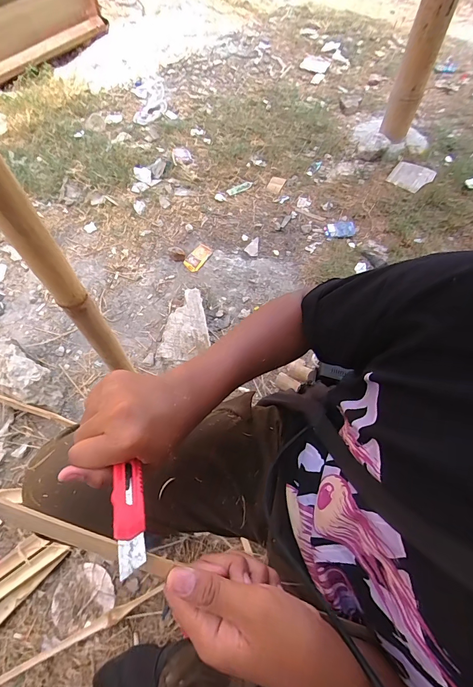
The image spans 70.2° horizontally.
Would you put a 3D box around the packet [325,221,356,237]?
[{"bbox_3d":[0.375,-0.411,1.212,0.103,0.018,0.067,4,61,2],"label":"packet"}]

